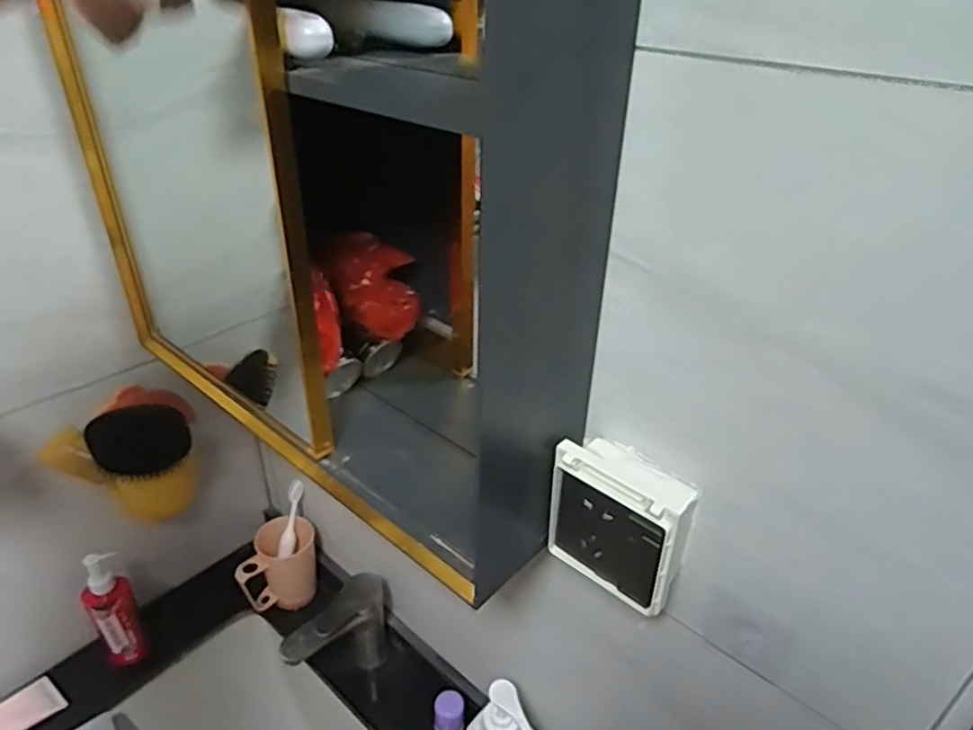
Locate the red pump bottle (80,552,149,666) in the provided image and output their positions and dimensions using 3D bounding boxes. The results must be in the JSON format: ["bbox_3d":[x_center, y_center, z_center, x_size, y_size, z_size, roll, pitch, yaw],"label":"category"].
[{"bbox_3d":[-0.471,0.312,0.825,0.052,0.188,0.043,-23,40,-33],"label":"red pump bottle"}]

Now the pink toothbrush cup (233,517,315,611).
[{"bbox_3d":[-0.297,0.288,0.935,0.111,0.112,0.069,-12,35,-21],"label":"pink toothbrush cup"}]

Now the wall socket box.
[{"bbox_3d":[0.101,0.112,0.474,0.057,0.109,0.093,-27,42,-37],"label":"wall socket box"}]

